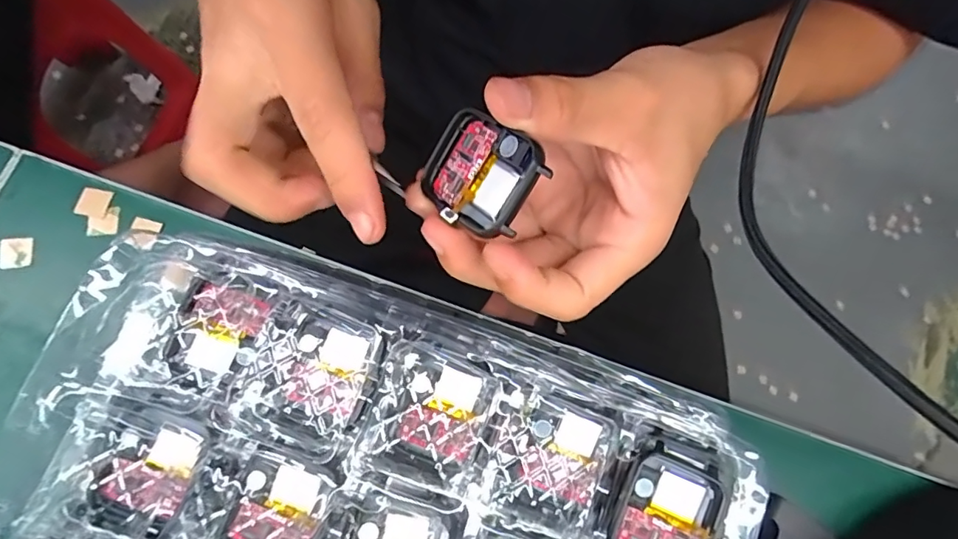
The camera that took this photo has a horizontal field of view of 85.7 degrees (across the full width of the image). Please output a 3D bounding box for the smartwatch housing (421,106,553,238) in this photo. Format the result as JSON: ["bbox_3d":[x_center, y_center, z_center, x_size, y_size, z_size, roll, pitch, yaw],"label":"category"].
[{"bbox_3d":[0.000,-0.034,0.180,0.043,0.006,0.035,43,105,35],"label":"smartwatch housing"}]

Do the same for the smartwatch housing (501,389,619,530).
[{"bbox_3d":[0.031,0.074,0.203,0.037,0.008,0.043,24,76,2],"label":"smartwatch housing"}]

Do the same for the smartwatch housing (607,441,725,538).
[{"bbox_3d":[0.072,0.094,0.197,0.039,0.010,0.046,22,76,2],"label":"smartwatch housing"}]

